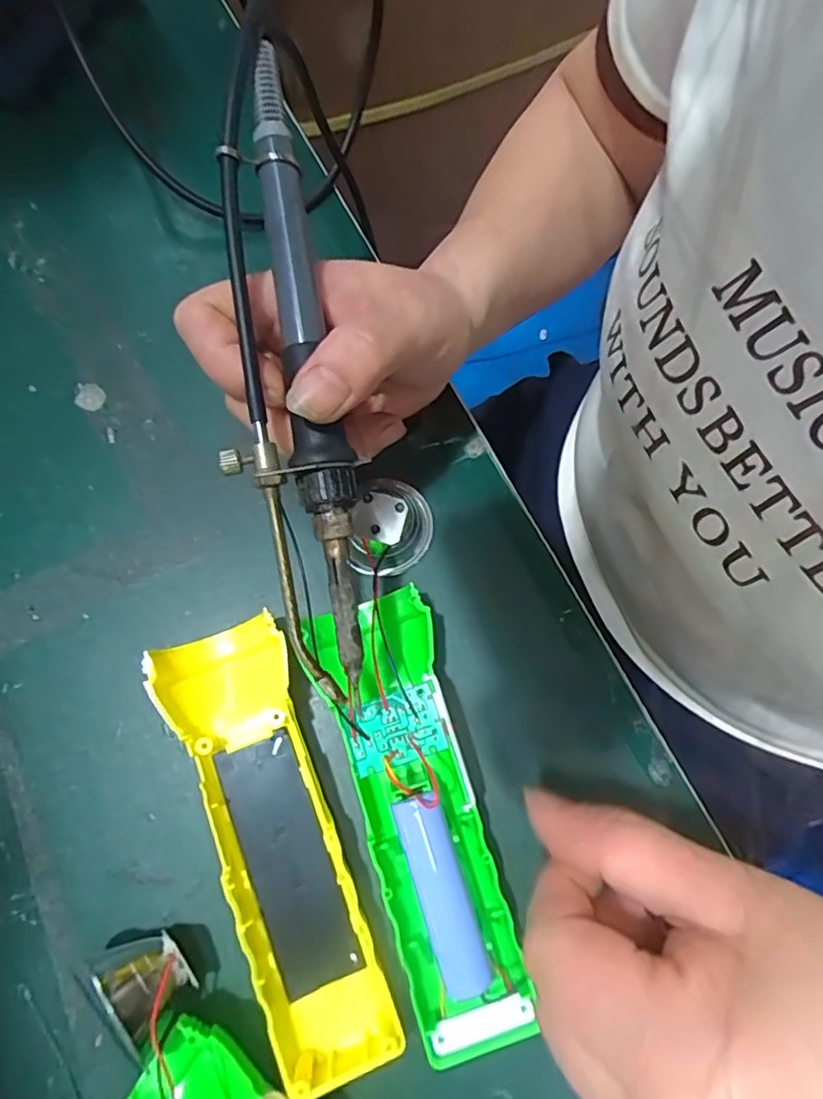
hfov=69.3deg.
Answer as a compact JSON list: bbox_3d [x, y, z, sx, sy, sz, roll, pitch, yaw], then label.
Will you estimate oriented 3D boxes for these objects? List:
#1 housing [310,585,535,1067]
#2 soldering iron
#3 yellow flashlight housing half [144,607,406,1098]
[{"bbox_3d":[0.003,0.098,0.227,0.045,0.028,0.163,-15,76,-5],"label":"housing"},{"bbox_3d":[-0.041,-0.050,0.189,0.036,0.037,0.197,-8,91,-3],"label":"soldering iron"},{"bbox_3d":[-0.049,0.107,0.227,0.048,0.027,0.163,-22,77,-7],"label":"yellow flashlight housing half"}]

